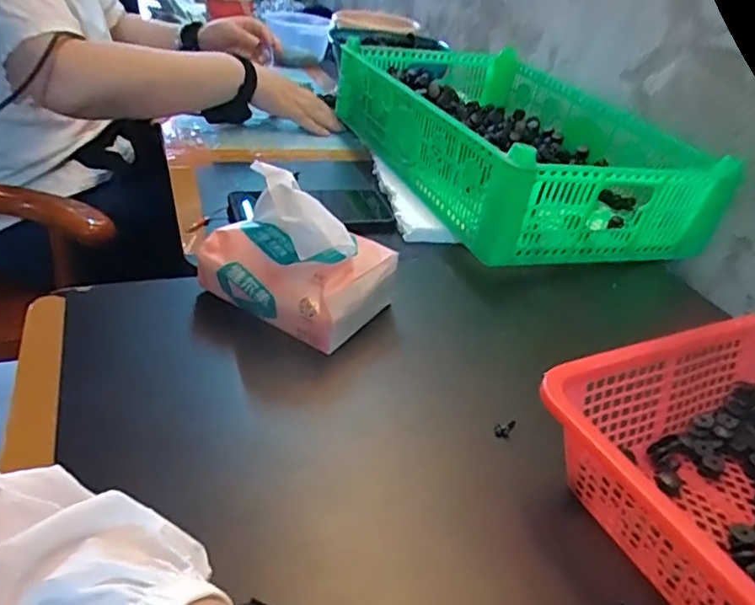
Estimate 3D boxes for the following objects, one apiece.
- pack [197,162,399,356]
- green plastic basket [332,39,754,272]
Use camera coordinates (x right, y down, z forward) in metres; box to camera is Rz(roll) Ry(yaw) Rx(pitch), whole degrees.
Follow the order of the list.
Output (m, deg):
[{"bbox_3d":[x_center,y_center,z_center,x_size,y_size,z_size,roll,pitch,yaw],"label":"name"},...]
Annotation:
[{"bbox_3d":[-0.064,-0.038,0.473,0.136,0.111,0.093,23,37,22],"label":"pack"},{"bbox_3d":[0.154,-0.219,0.762,0.303,0.104,0.496,-8,37,-23],"label":"green plastic basket"}]

